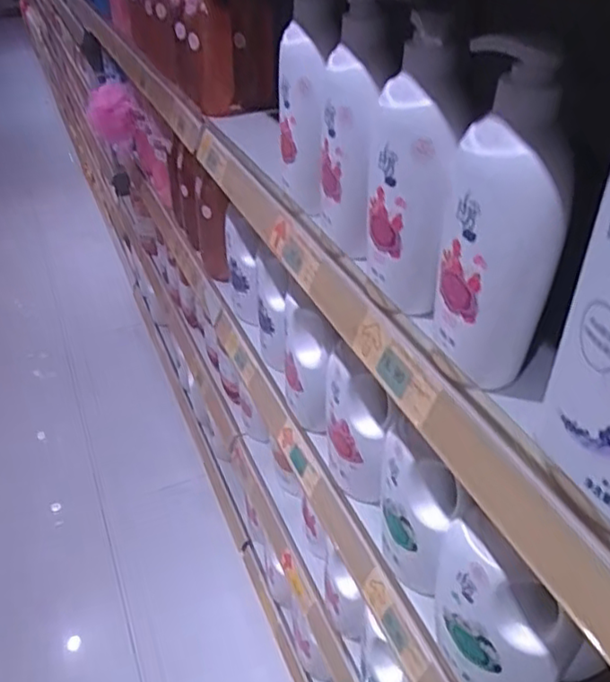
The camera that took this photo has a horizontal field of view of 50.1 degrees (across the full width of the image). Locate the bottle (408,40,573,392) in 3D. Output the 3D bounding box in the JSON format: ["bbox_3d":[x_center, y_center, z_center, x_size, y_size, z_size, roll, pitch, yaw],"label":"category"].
[{"bbox_3d":[0.115,-0.068,0.402,0.050,0.203,0.077,-14,39,-17],"label":"bottle"}]

